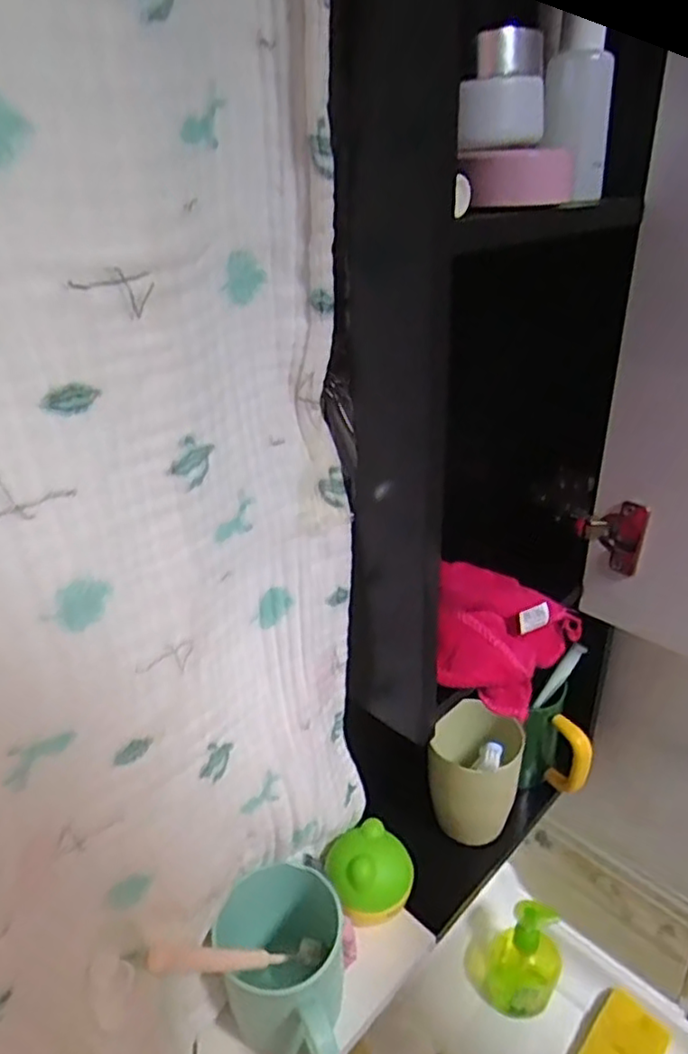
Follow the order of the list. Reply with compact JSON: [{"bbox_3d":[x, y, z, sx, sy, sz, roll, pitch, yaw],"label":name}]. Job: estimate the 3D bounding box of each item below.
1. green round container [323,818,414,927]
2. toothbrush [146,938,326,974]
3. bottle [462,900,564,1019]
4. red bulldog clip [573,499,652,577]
[{"bbox_3d":[0.021,0.271,0.516,0.067,0.056,0.056,-12,30,-18],"label":"green round container"},{"bbox_3d":[-0.062,0.279,0.426,0.023,0.169,0.015,26,79,40],"label":"toothbrush"},{"bbox_3d":[0.198,0.494,0.770,0.108,0.170,0.066,11,32,23],"label":"bottle"},{"bbox_3d":[0.205,0.005,0.510,0.049,0.065,0.025,12,32,23],"label":"red bulldog clip"}]

